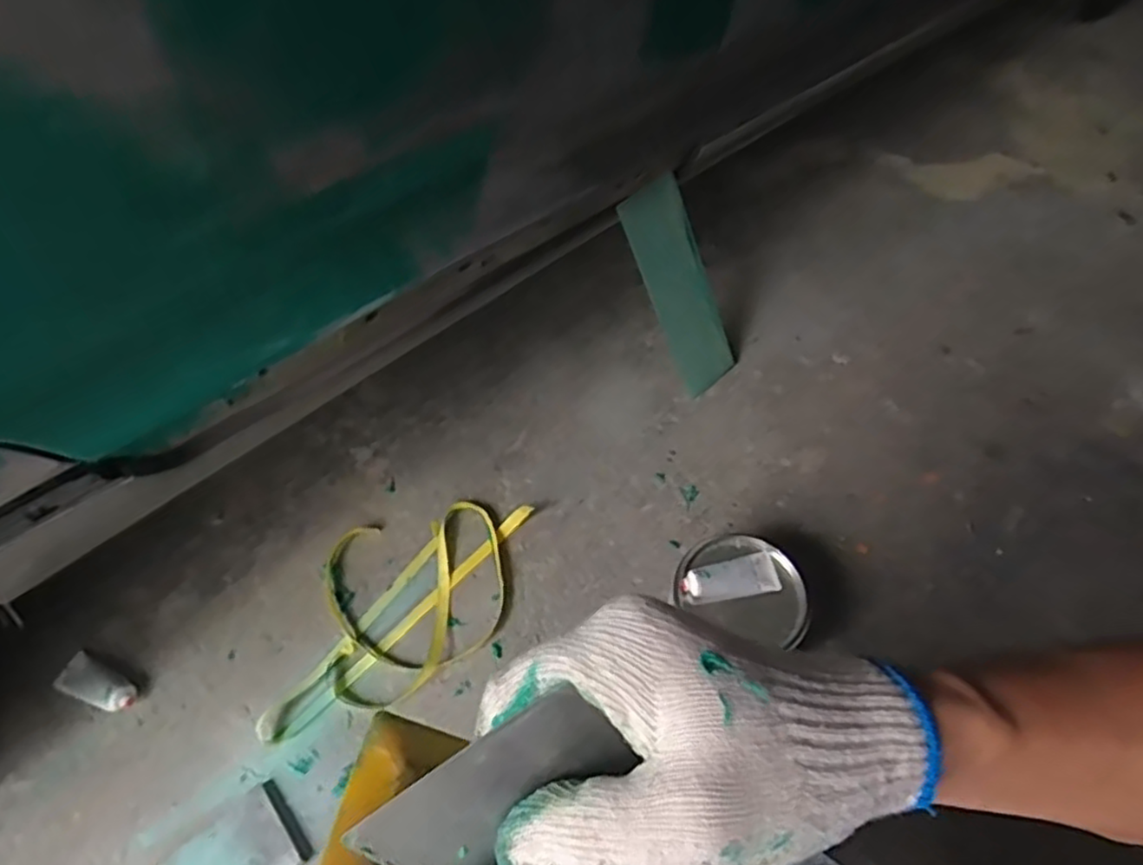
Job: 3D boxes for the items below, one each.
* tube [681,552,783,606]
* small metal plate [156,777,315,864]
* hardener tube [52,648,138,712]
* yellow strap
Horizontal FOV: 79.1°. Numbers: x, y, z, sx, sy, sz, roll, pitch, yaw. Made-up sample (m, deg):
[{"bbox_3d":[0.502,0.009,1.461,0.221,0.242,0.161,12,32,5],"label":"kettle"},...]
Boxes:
[{"bbox_3d":[0.179,0.167,0.777,0.106,0.019,0.045,-14,58,-10],"label":"tube"},{"bbox_3d":[-0.342,0.434,0.703,0.127,0.016,0.099,-36,63,-20],"label":"small metal plate"},{"bbox_3d":[-0.553,0.293,0.803,0.103,0.026,0.042,24,60,15],"label":"hardener tube"},{"bbox_3d":[-0.204,0.222,0.853,0.233,0.020,0.320,8,57,6],"label":"yellow strap"}]

